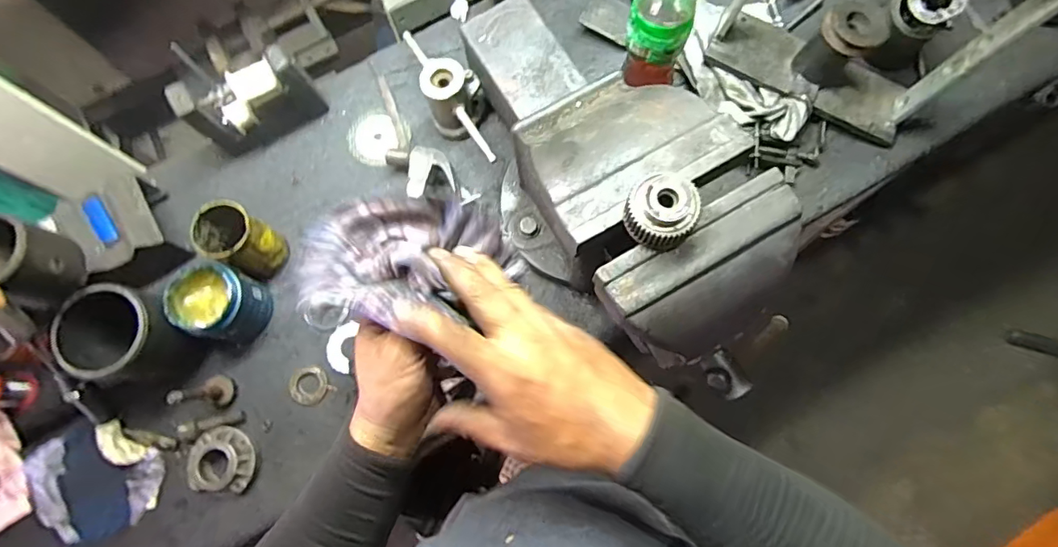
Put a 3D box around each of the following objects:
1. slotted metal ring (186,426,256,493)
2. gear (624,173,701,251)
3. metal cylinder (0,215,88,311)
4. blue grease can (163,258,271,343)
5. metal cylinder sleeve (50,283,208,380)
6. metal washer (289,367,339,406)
[{"bbox_3d":[-0.411,0.248,0.693,0.089,0.030,0.080,3,75,3],"label":"slotted metal ring"},{"bbox_3d":[0.115,-0.054,0.453,0.063,0.041,0.057,14,76,6],"label":"gear"},{"bbox_3d":[-0.575,-0.015,0.586,0.085,0.089,0.089,20,77,7],"label":"metal cylinder"},{"bbox_3d":[-0.415,0.040,0.702,0.085,0.097,0.090,-1,75,2],"label":"blue grease can"},{"bbox_3d":[-0.506,0.082,0.678,0.101,0.136,0.112,2,75,3],"label":"metal cylinder sleeve"},{"bbox_3d":[-0.305,0.156,0.720,0.051,0.007,0.052,-39,88,-19],"label":"metal washer"}]

